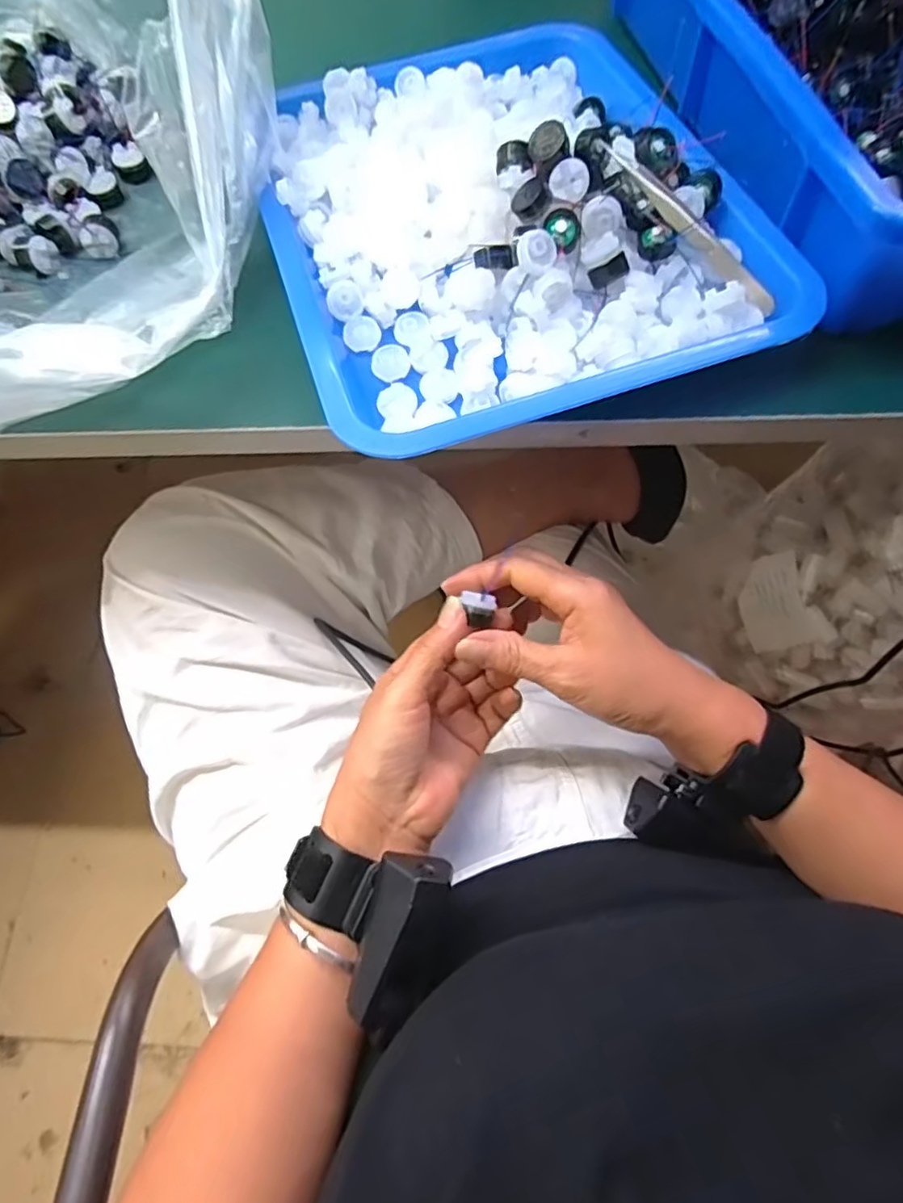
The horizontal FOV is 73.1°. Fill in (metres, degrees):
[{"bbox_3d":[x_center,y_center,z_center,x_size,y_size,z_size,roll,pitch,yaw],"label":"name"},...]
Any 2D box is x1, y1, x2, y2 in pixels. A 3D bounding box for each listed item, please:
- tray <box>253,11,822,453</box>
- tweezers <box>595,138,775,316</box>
[{"bbox_3d":[0.023,-0.236,0.355,0.254,0.043,0.306,-17,66,-4],"label":"tray"},{"bbox_3d":[0.125,-0.202,0.324,0.011,0.012,0.131,-37,81,-13],"label":"tweezers"}]

